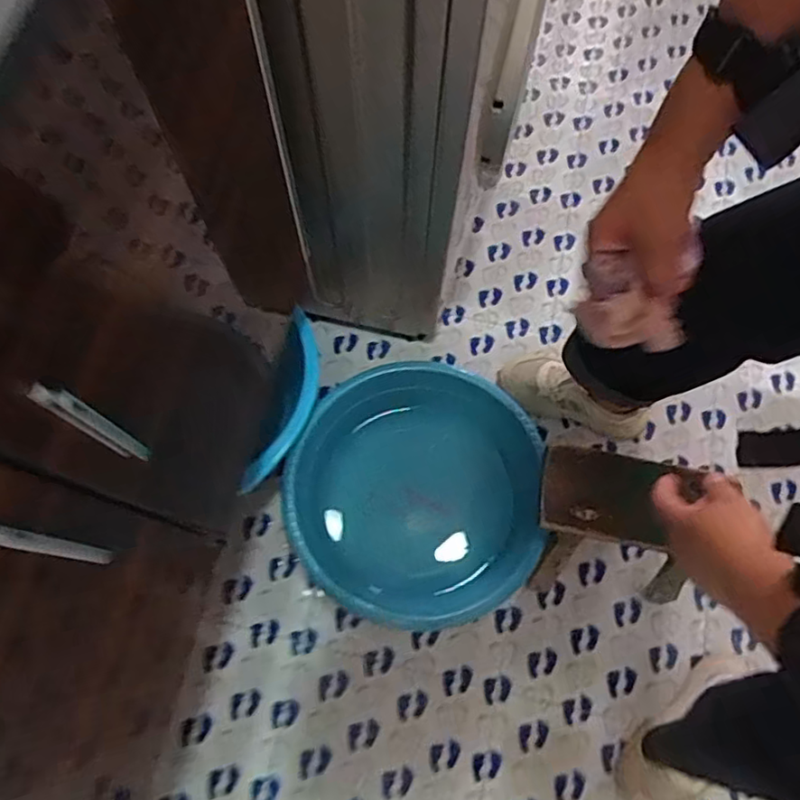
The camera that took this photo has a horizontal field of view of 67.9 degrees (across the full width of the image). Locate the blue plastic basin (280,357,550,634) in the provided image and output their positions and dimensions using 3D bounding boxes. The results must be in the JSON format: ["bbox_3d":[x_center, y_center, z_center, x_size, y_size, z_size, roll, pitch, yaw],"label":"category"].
[{"bbox_3d":[0.029,0.137,0.894,0.378,0.142,0.374,0,71,-1],"label":"blue plastic basin"}]

